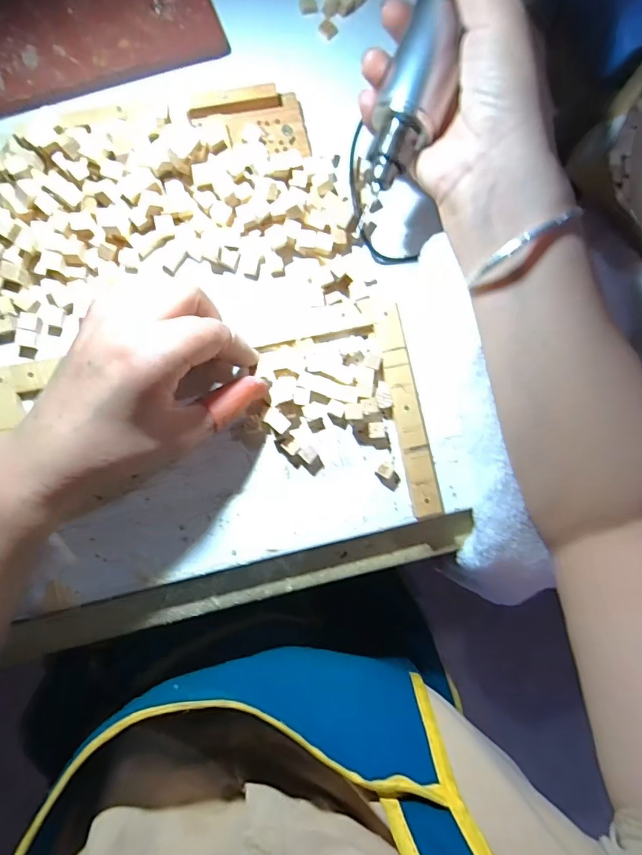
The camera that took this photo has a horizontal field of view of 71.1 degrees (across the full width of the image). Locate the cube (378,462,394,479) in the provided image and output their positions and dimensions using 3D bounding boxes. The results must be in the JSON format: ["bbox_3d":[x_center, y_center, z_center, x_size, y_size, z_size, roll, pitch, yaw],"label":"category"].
[{"bbox_3d":[0.044,0.029,0.308,0.009,0.010,0.010,28,86,-5],"label":"cube"}]

